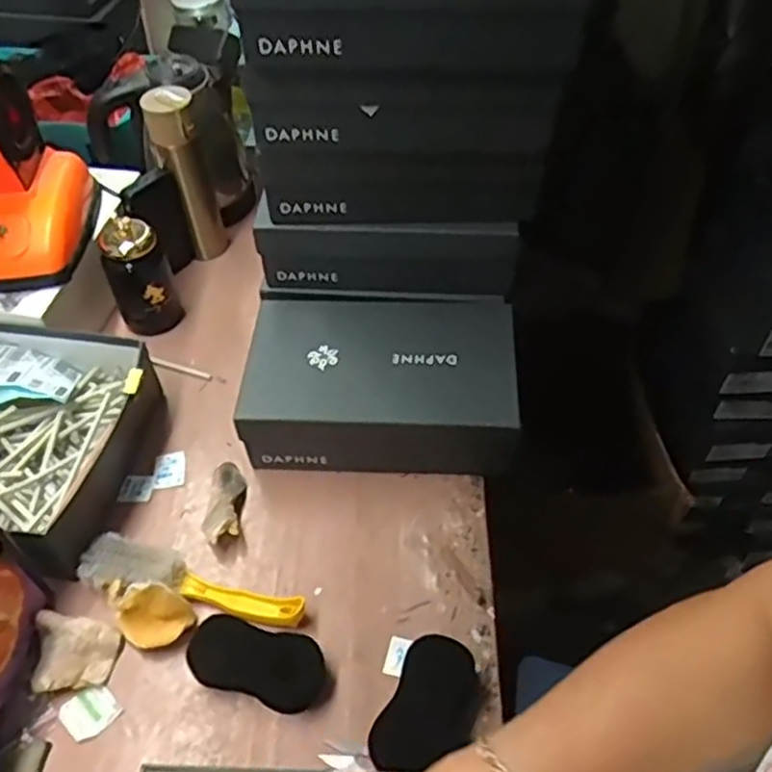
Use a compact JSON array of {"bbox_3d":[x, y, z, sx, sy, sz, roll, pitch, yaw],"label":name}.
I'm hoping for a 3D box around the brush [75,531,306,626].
[{"bbox_3d":[-0.193,0.193,0.723,0.227,0.033,0.053,11,51,10],"label":"brush"}]

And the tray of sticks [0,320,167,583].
[{"bbox_3d":[-0.439,0.050,0.803,0.321,0.100,0.269,7,51,7],"label":"tray of sticks"}]

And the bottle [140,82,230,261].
[{"bbox_3d":[-0.273,-0.282,0.998,0.064,0.241,0.052,-11,51,-8],"label":"bottle"}]

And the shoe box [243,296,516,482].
[{"bbox_3d":[-0.003,-0.007,0.834,0.286,0.104,0.178,2,50,3],"label":"shoe box"}]

